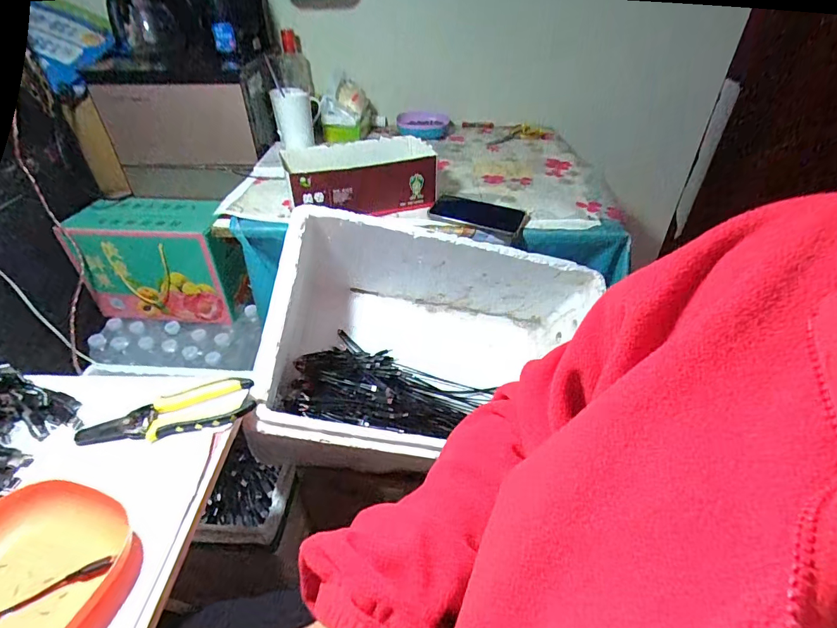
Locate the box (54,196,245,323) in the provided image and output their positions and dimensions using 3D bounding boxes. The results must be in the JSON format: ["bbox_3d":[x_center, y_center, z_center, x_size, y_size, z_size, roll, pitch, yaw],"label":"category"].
[{"bbox_3d":[-0.569,-0.122,1.013,0.337,0.236,0.150,4,39,4],"label":"box"}]

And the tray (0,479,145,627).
[{"bbox_3d":[-0.298,0.205,0.331,0.140,0.039,0.147,10,40,12],"label":"tray"}]

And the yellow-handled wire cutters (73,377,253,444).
[{"bbox_3d":[-0.262,0.103,0.462,0.167,0.013,0.060,-9,39,-12],"label":"yellow-handled wire cutters"}]

